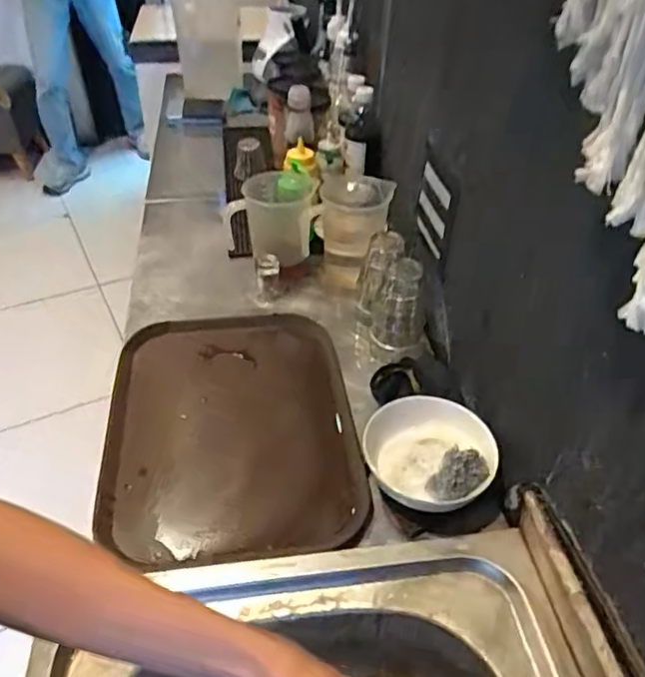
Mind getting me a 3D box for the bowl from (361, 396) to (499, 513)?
[{"bbox_3d":[0.121,0.134,0.672,0.146,0.042,0.138,1,40,-1],"label":"bowl"}]

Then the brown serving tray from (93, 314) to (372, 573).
[{"bbox_3d":[-0.119,0.116,0.778,0.313,0.048,0.356,-1,49,-12],"label":"brown serving tray"}]

